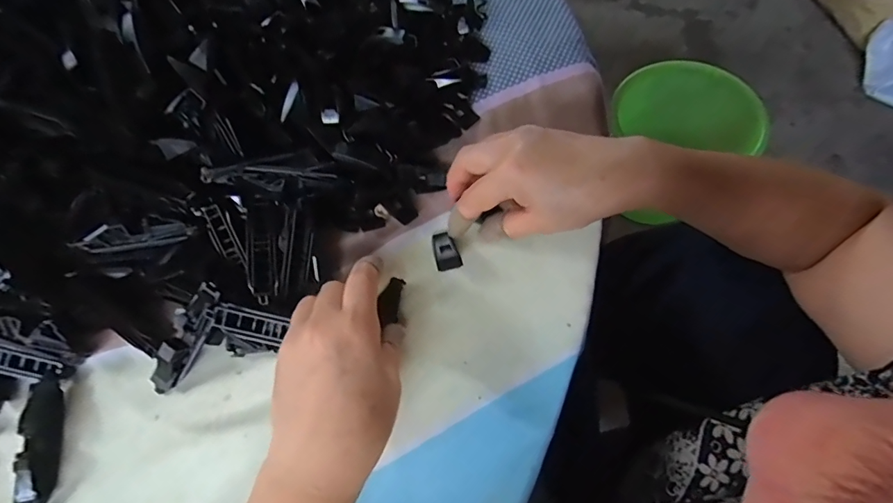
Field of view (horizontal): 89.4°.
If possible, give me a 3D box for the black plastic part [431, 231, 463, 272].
[{"bbox_3d":[-0.001,-0.002,0.329,0.017,0.008,0.038,-16,44,-5],"label":"black plastic part"}]

